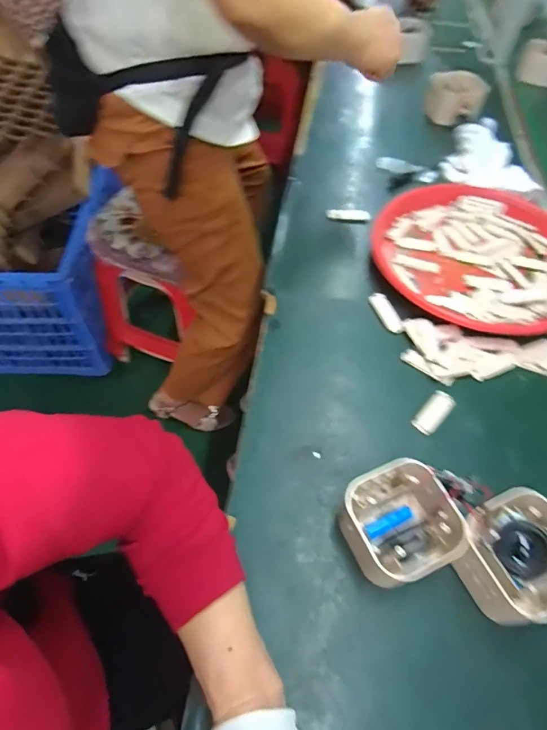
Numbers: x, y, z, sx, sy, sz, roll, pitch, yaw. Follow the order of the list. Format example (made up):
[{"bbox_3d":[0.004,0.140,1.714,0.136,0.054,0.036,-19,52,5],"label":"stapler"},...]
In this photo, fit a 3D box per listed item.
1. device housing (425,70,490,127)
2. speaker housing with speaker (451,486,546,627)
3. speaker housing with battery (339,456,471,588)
[{"bbox_3d":[0.348,-0.512,0.838,0.109,0.092,0.062,21,59,11],"label":"device housing"},{"bbox_3d":[0.207,0.170,0.379,0.094,0.062,0.091,-22,60,-18],"label":"speaker housing with speaker"},{"bbox_3d":[0.113,0.147,0.393,0.092,0.062,0.098,-18,60,-13],"label":"speaker housing with battery"}]

